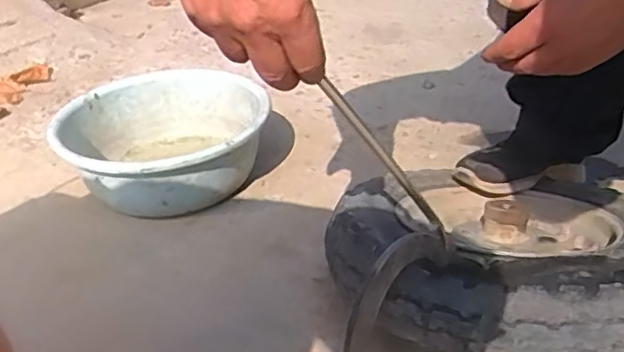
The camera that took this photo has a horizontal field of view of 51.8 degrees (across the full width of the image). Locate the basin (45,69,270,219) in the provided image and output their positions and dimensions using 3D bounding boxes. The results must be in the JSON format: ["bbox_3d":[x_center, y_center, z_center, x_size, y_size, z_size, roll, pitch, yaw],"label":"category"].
[{"bbox_3d":[-0.247,-0.049,1.125,0.336,0.144,0.345,-4,31,3],"label":"basin"}]

